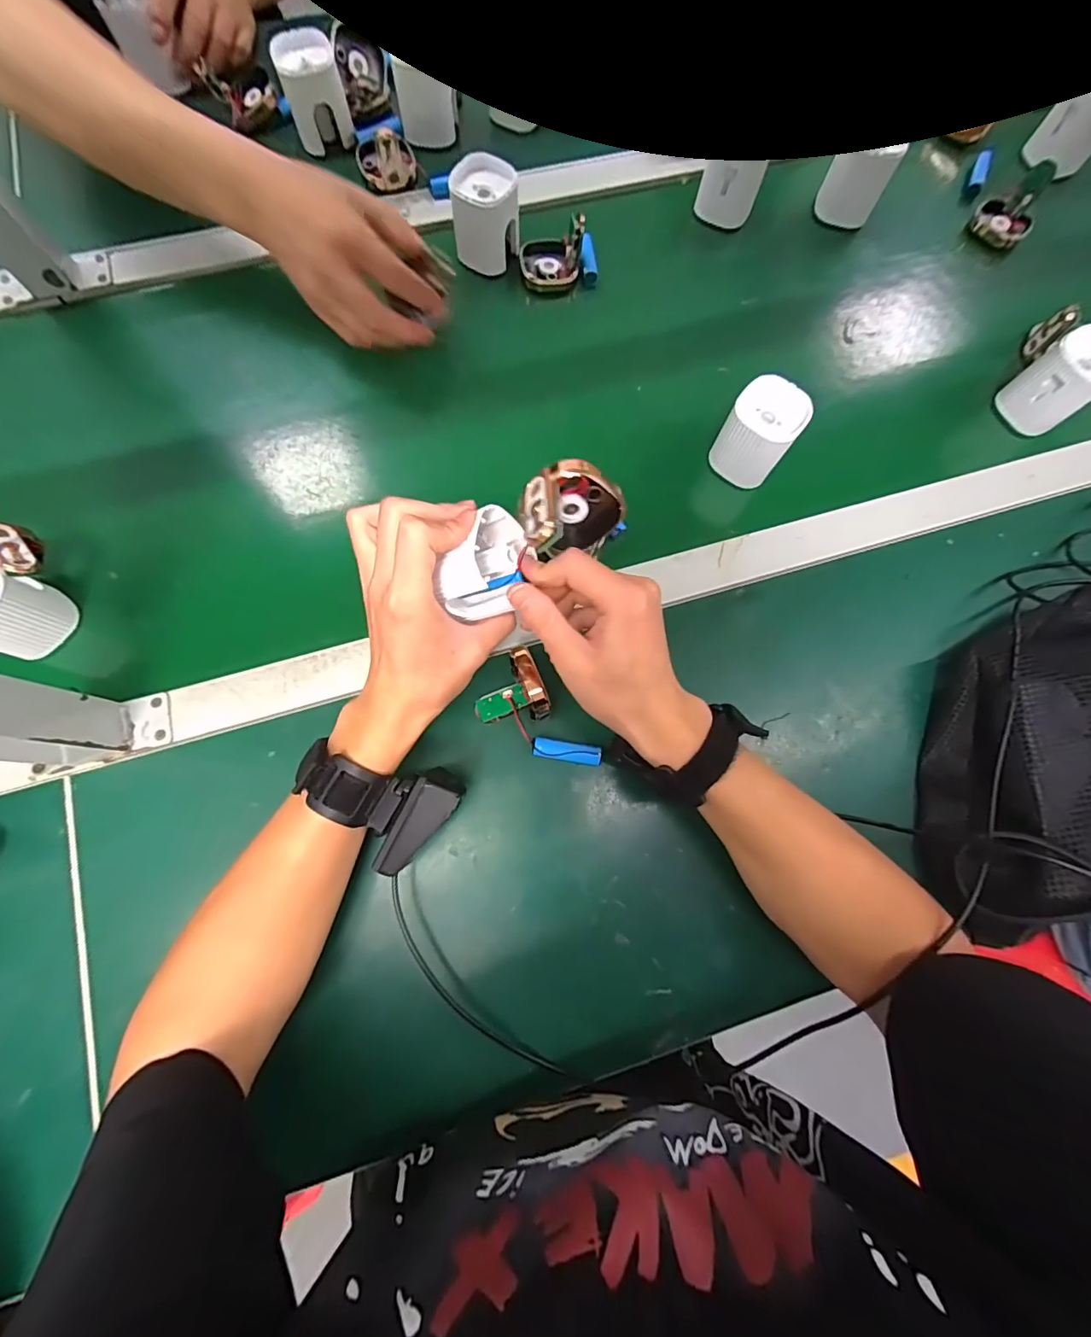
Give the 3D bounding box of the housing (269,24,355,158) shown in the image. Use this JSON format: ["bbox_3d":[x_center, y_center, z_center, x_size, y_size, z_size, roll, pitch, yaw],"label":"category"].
[{"bbox_3d":[-0.227,-0.564,0.501,0.054,0.064,0.053,-18,76,-6],"label":"housing"}]

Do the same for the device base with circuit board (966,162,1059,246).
[{"bbox_3d":[0.481,-0.476,0.524,0.056,0.047,0.056,36,77,7],"label":"device base with circuit board"}]

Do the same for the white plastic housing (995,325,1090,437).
[{"bbox_3d":[0.449,-0.248,0.446,0.046,0.067,0.054,-30,77,-9],"label":"white plastic housing"}]

